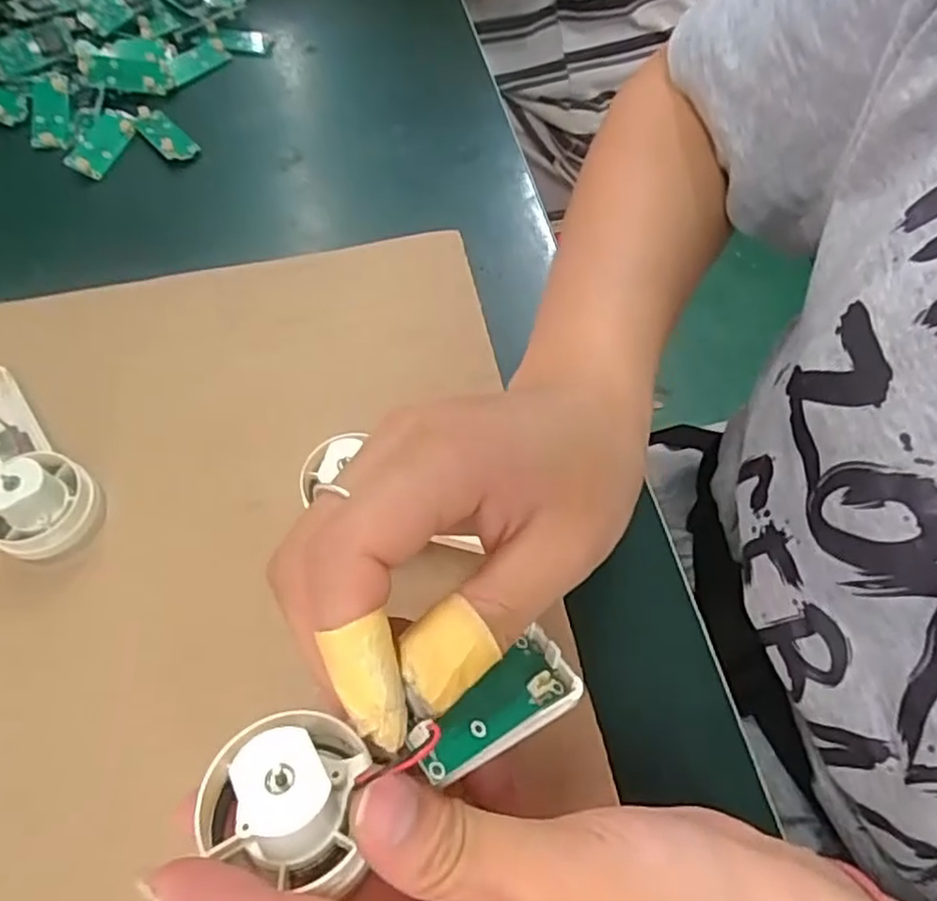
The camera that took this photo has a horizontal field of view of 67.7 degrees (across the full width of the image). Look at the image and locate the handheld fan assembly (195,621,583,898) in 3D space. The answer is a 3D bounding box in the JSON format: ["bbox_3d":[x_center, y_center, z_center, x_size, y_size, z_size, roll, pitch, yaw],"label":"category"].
[{"bbox_3d":[-0.012,0.067,0.157,0.090,0.024,0.035,-11,57,-26],"label":"handheld fan assembly"}]

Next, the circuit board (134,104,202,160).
[{"bbox_3d":[-0.173,-0.181,0.398,0.020,0.009,0.047,-36,64,-17],"label":"circuit board"}]

